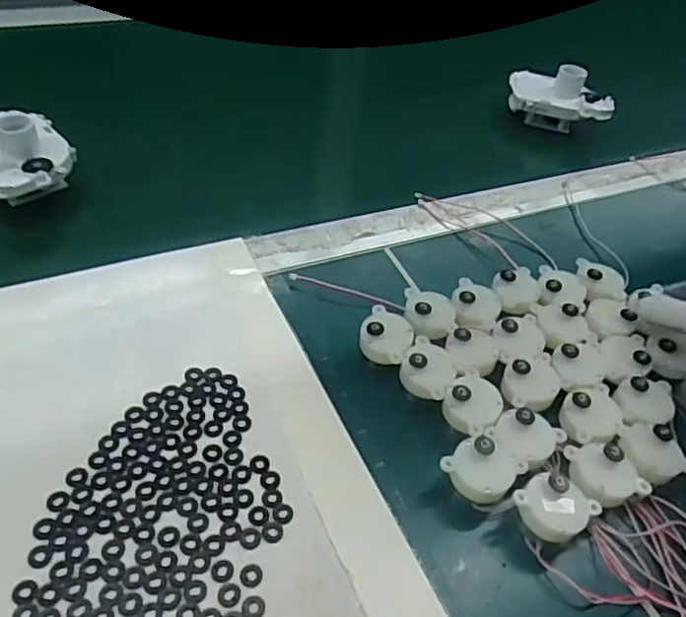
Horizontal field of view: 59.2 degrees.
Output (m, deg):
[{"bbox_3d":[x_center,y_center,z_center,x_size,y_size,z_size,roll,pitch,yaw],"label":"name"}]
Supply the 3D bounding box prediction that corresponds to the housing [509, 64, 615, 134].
[{"bbox_3d":[0.218,-0.211,0.611,0.102,0.058,0.051,23,48,12],"label":"housing"}]

